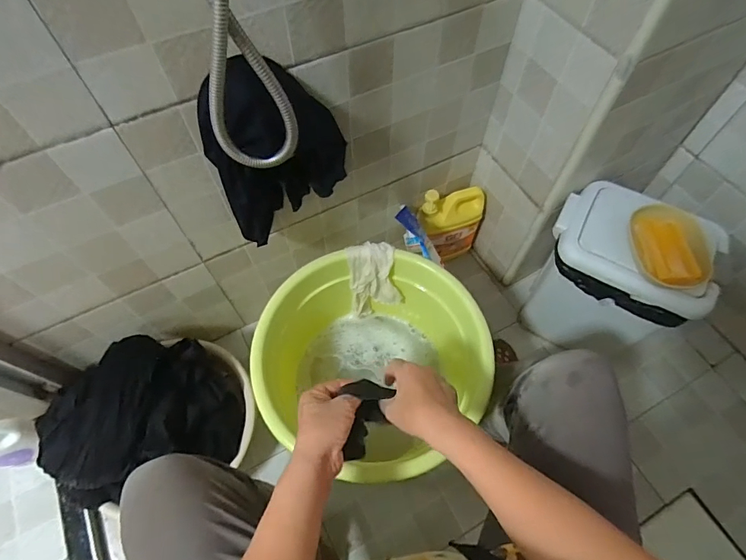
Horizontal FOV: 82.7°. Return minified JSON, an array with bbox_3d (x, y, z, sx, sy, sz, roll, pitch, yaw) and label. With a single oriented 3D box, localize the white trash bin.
[{"bbox_3d":[0.451,0.008,0.853,0.254,0.348,0.175,29,65,16],"label":"white trash bin"}]

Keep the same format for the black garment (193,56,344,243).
[{"bbox_3d":[-0.124,-0.178,0.565,0.173,0.280,0.106,-28,64,-14],"label":"black garment"}]

